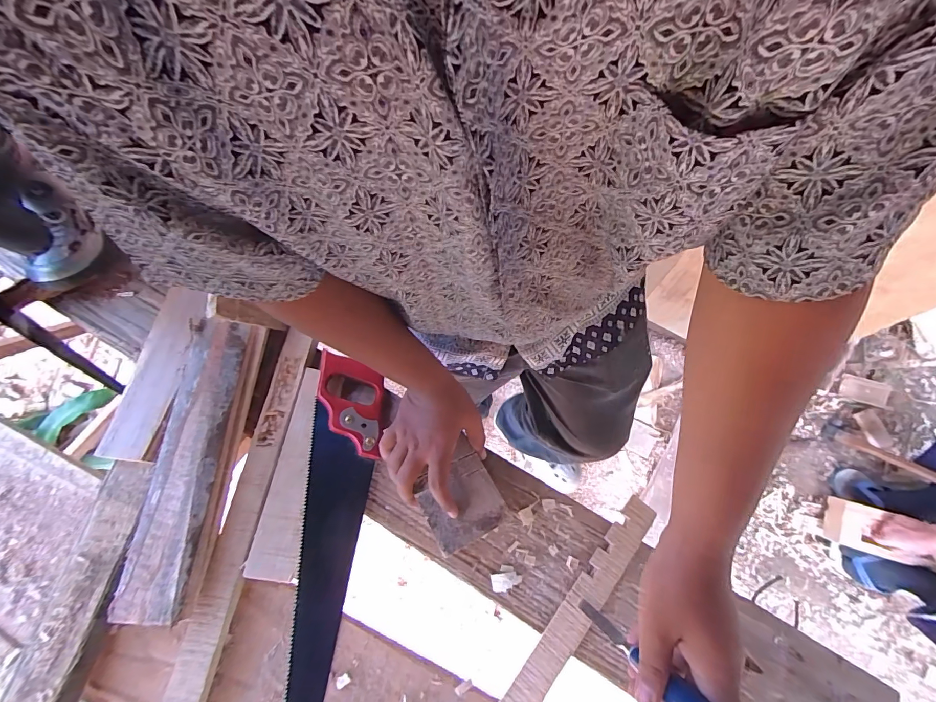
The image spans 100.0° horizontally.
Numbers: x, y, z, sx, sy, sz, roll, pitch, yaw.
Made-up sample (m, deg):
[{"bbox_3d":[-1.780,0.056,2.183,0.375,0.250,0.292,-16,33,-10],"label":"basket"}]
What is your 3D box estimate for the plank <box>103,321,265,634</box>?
[{"bbox_3d":[-0.340,0.127,0.483,0.092,0.029,0.342,3,69,0],"label":"plank"}]

